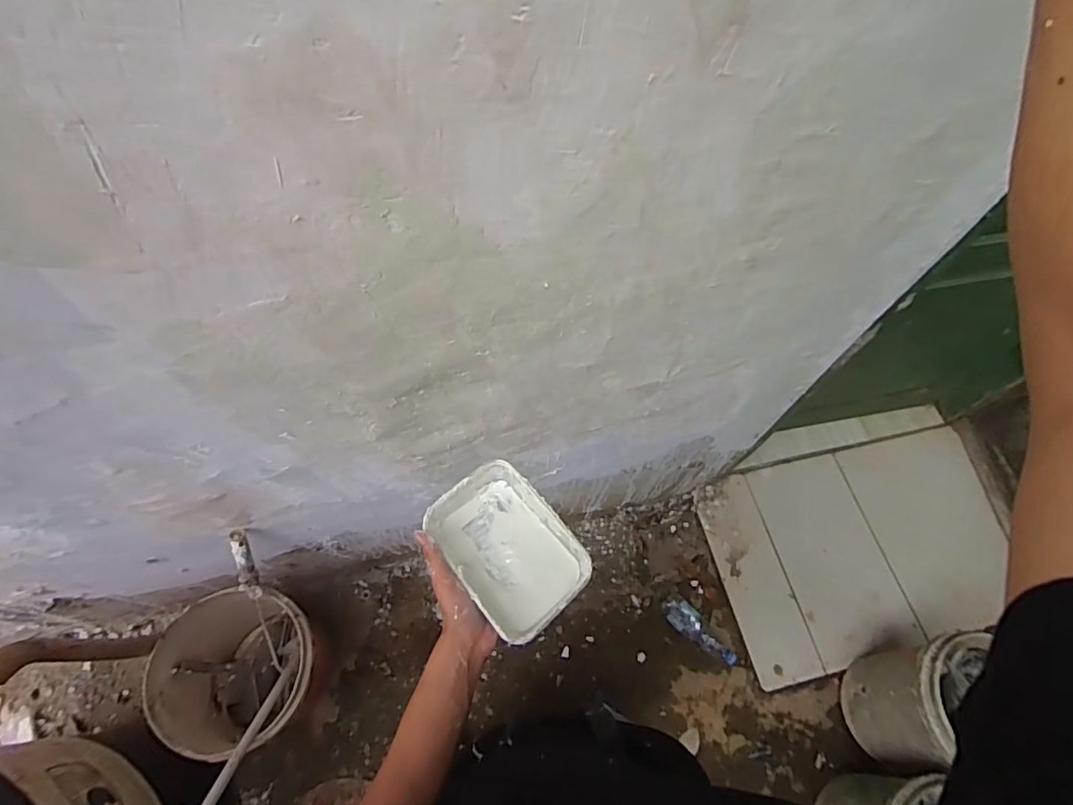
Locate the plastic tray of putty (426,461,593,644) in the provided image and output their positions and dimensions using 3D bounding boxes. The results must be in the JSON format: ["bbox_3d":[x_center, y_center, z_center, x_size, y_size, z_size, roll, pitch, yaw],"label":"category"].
[{"bbox_3d":[-0.032,0.159,0.596,0.118,0.042,0.173,-35,69,-20],"label":"plastic tray of putty"}]

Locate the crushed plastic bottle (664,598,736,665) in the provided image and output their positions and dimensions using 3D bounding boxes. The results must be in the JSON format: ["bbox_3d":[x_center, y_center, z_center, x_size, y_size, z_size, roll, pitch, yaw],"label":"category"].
[{"bbox_3d":[0.462,0.660,1.543,0.076,0.051,0.246,-39,70,-21],"label":"crushed plastic bottle"}]

